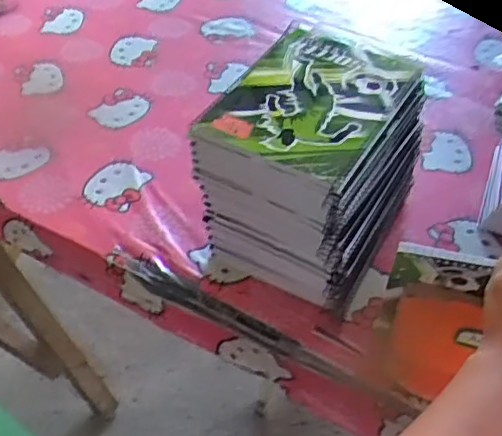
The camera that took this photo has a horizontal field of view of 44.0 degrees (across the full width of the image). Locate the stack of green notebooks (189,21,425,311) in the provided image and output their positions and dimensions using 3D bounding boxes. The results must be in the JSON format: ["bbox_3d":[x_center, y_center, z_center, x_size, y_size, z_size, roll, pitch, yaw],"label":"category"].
[{"bbox_3d":[0.064,-0.048,0.646,0.166,0.177,0.204,25,53,21],"label":"stack of green notebooks"}]

